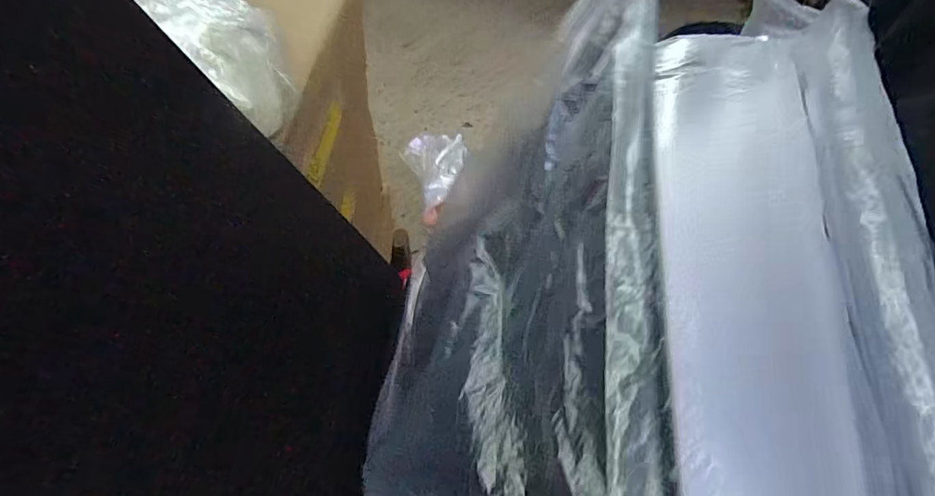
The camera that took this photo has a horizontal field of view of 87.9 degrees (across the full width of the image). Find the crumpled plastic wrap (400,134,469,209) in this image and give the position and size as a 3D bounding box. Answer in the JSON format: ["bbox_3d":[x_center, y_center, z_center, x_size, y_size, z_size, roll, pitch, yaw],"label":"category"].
[{"bbox_3d":[-0.023,-0.071,0.426,0.054,0.021,0.067,-15,60,-10],"label":"crumpled plastic wrap"}]

